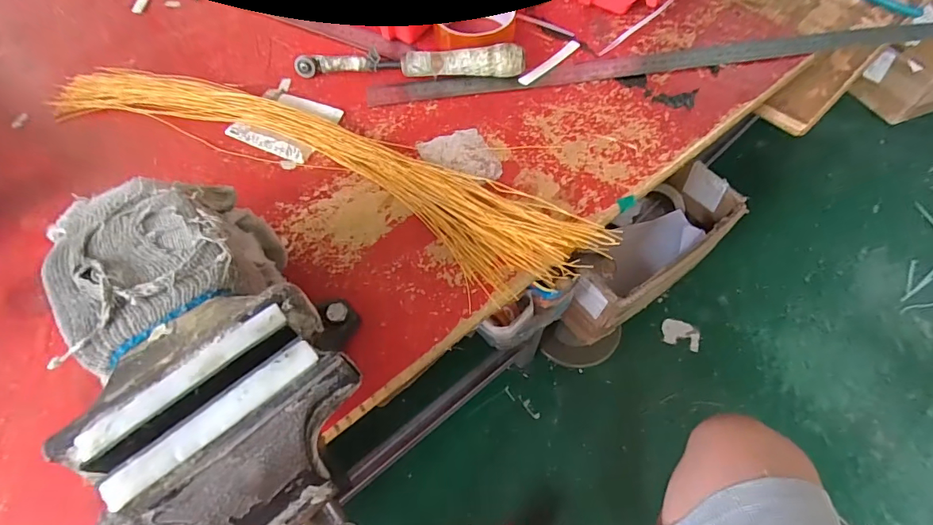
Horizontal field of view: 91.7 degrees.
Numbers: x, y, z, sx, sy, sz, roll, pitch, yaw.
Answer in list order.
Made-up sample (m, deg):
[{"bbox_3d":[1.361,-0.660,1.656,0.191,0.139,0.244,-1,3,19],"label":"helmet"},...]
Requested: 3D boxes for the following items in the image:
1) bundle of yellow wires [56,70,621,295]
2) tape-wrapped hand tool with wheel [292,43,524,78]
[{"bbox_3d":[-0.140,-0.092,0.387,0.512,0.025,0.084,23,62,14],"label":"bundle of yellow wires"},{"bbox_3d":[-0.055,-0.195,0.439,0.219,0.032,0.021,3,60,3],"label":"tape-wrapped hand tool with wheel"}]

